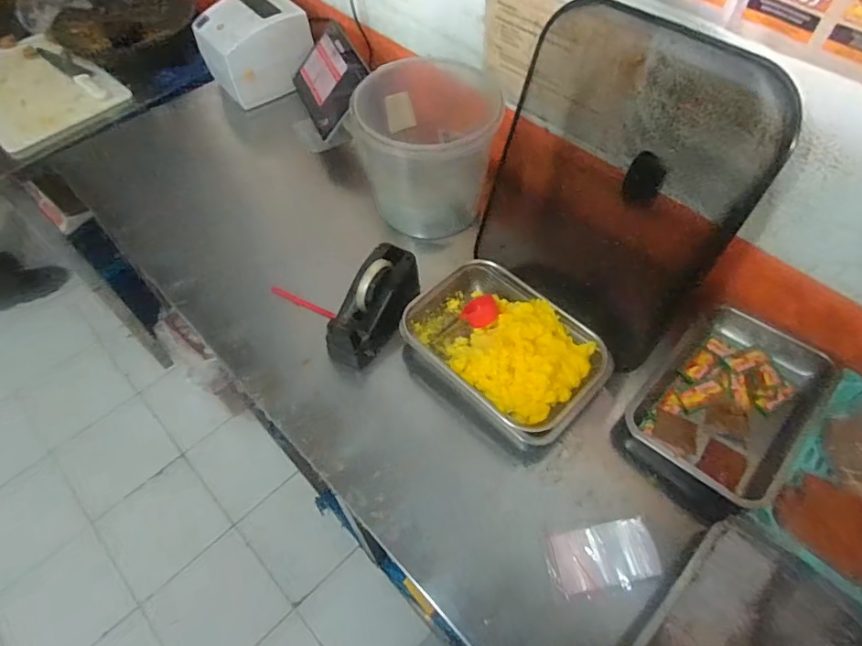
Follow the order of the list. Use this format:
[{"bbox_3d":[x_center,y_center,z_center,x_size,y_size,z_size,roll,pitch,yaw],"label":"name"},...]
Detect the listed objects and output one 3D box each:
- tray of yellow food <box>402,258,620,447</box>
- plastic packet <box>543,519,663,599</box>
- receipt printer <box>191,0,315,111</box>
[{"bbox_3d":[0.112,0.034,0.825,0.218,0.064,0.303,-38,64,-21],"label":"tray of yellow food"},{"bbox_3d":[0.222,0.303,0.666,0.138,0.007,0.075,-11,59,1],"label":"plastic packet"},{"bbox_3d":[-0.400,-0.628,1.182,0.220,0.176,0.167,-32,62,-19],"label":"receipt printer"}]

